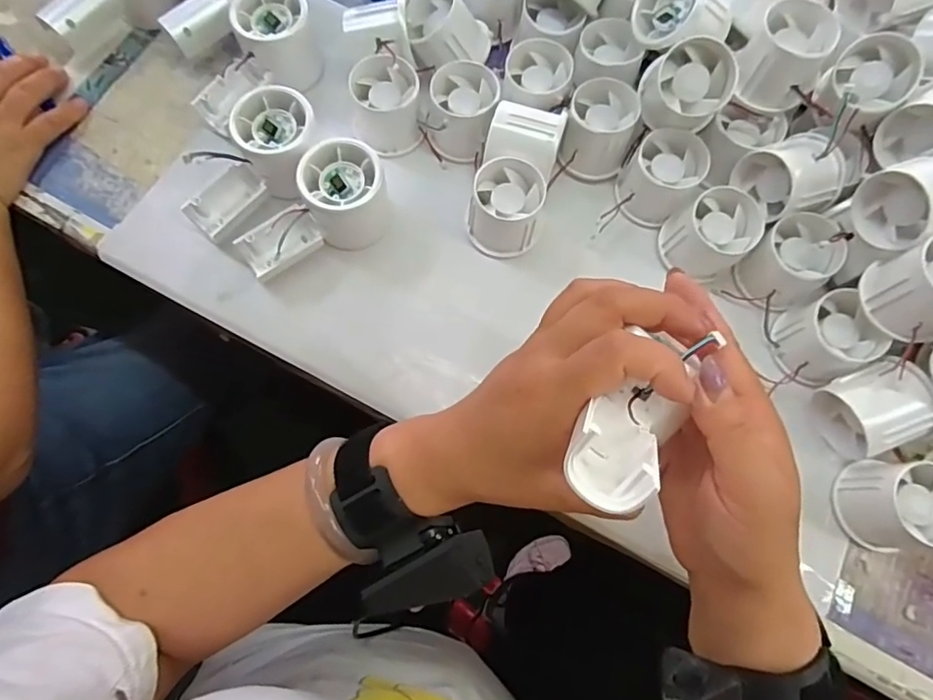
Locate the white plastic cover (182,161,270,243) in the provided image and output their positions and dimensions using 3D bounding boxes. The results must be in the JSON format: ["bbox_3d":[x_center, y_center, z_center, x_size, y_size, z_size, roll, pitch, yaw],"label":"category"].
[{"bbox_3d":[-0.174,-0.108,0.420,0.036,0.027,0.056,37,74,9],"label":"white plastic cover"}]

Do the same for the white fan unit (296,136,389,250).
[{"bbox_3d":[-0.087,-0.112,0.411,0.055,0.062,0.053,1,72,-2],"label":"white fan unit"}]

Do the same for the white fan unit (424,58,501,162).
[{"bbox_3d":[-0.004,-0.185,0.438,0.051,0.045,0.061,9,72,1],"label":"white fan unit"}]

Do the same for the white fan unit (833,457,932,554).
[{"bbox_3d":[0.278,0.098,0.361,0.056,0.050,0.056,1,72,-2],"label":"white fan unit"}]

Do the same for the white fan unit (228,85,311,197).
[{"bbox_3d":[-0.137,-0.151,0.419,0.054,0.054,0.062,-20,76,-8],"label":"white fan unit"}]

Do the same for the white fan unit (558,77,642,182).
[{"bbox_3d":[0.101,-0.170,0.435,0.049,0.044,0.056,15,72,3],"label":"white fan unit"}]

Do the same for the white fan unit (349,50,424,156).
[{"bbox_3d":[-0.063,-0.191,0.436,0.053,0.049,0.059,-11,73,-6],"label":"white fan unit"}]

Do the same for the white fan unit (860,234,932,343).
[{"bbox_3d":[0.285,-0.040,0.346,0.052,0.047,0.053,1,72,-2],"label":"white fan unit"}]

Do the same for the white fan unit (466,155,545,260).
[{"bbox_3d":[0.029,-0.103,0.416,0.050,0.046,0.054,1,72,-2],"label":"white fan unit"}]

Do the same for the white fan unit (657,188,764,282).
[{"bbox_3d":[0.179,-0.086,0.413,0.056,0.051,0.055,1,72,-2],"label":"white fan unit"}]

